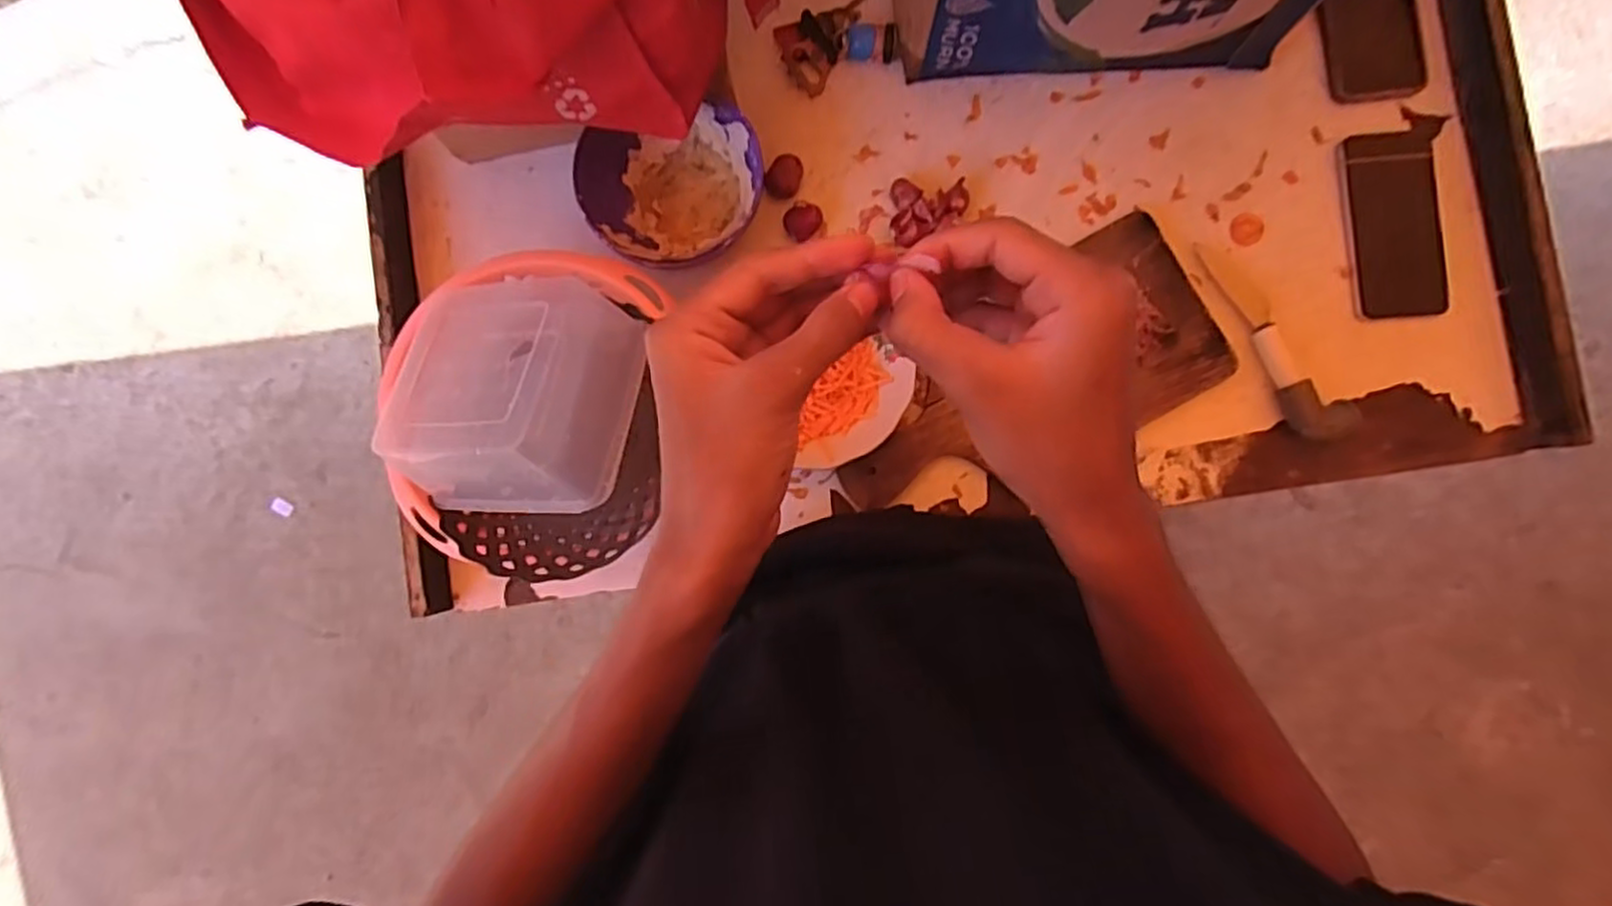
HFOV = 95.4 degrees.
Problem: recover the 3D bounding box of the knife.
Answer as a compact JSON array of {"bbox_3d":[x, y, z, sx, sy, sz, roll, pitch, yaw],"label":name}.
[{"bbox_3d":[0.401,-0.096,0.635,0.045,0.018,0.193,-33,86,-1],"label":"knife"}]

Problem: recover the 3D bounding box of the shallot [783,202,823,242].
[{"bbox_3d":[-0.001,-0.205,0.656,0.034,0.025,0.026,-23,86,0],"label":"shallot"}]

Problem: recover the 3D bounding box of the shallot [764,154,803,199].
[{"bbox_3d":[-0.019,-0.248,0.663,0.030,0.024,0.040,11,87,2],"label":"shallot"}]

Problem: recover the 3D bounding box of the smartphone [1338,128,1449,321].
[{"bbox_3d":[0.519,-0.202,0.645,0.084,0.010,0.168,-3,87,1],"label":"smartphone"}]

